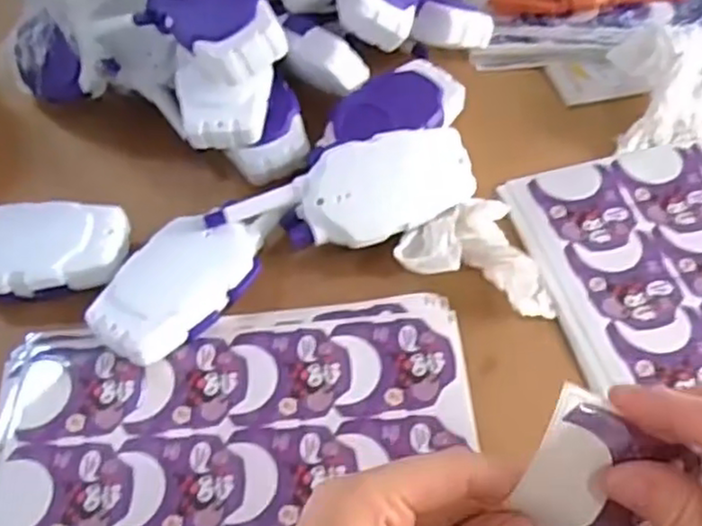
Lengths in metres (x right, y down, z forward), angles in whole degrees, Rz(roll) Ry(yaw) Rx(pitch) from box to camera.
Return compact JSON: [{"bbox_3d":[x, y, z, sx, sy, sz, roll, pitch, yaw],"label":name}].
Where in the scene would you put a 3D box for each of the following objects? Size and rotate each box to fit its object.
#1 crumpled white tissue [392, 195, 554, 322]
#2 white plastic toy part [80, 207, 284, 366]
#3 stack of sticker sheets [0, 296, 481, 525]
[{"bbox_3d":[0.082,-0.009,0.440,0.097,0.029,0.069,14,55,13],"label":"crumpled white tissue"},{"bbox_3d":[-0.098,0.007,0.437,0.058,0.035,0.129,31,61,23],"label":"white plastic toy part"},{"bbox_3d":[-0.064,0.117,0.374,0.263,0.010,0.206,-6,53,-2],"label":"stack of sticker sheets"}]

